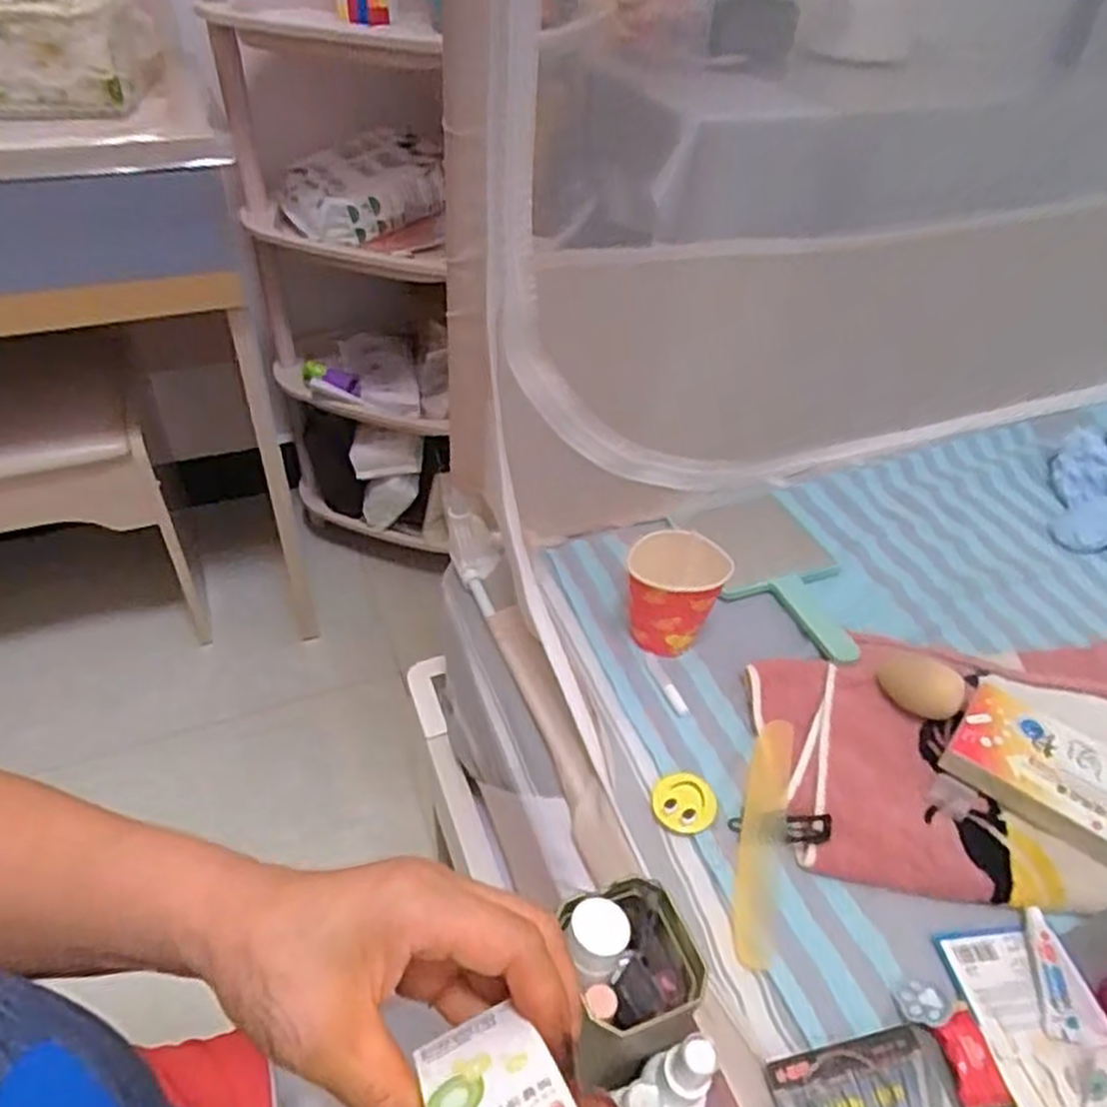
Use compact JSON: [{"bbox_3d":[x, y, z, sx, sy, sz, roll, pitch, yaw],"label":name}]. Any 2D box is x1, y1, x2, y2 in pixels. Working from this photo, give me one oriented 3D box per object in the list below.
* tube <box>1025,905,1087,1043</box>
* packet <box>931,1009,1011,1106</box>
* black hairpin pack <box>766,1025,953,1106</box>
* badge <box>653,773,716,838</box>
[{"bbox_3d":[0.284,0.239,0.446,0.020,0.006,0.069,9,43,6],"label":"tube"},{"bbox_3d":[0.220,0.267,0.413,0.025,0.004,0.043,-1,43,-6],"label":"packet"},{"bbox_3d":[0.161,0.279,0.400,0.085,0.007,0.053,-6,44,-11],"label":"black hairpin pack"},{"bbox_3d":[0.088,0.168,0.525,0.042,0.006,0.041,2,43,-2],"label":"badge"}]

